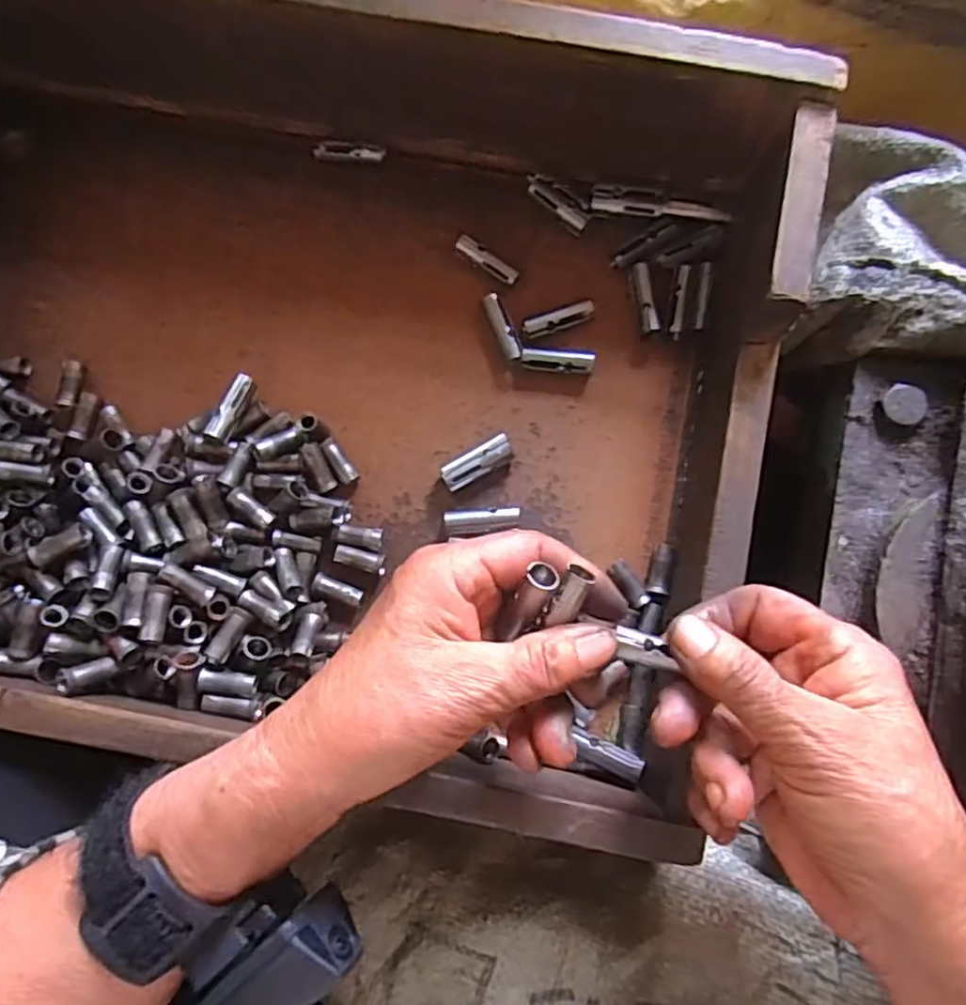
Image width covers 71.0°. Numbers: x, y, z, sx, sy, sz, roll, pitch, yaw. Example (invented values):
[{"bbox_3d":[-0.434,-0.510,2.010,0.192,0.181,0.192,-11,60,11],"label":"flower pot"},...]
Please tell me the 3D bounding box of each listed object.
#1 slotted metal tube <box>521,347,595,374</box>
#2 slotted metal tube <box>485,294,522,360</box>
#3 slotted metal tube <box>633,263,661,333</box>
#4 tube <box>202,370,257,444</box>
[{"bbox_3d":[0.038,-0.074,0.347,0.037,0.008,0.012,4,82,5],"label":"slotted metal tube"},{"bbox_3d":[0.010,-0.090,0.348,0.008,0.007,0.036,-22,88,-4],"label":"slotted metal tube"},{"bbox_3d":[0.083,-0.105,0.344,0.009,0.005,0.036,-9,81,3],"label":"slotted metal tube"},{"bbox_3d":[-0.125,-0.047,0.337,0.010,0.010,0.038,18,75,7],"label":"tube"}]

